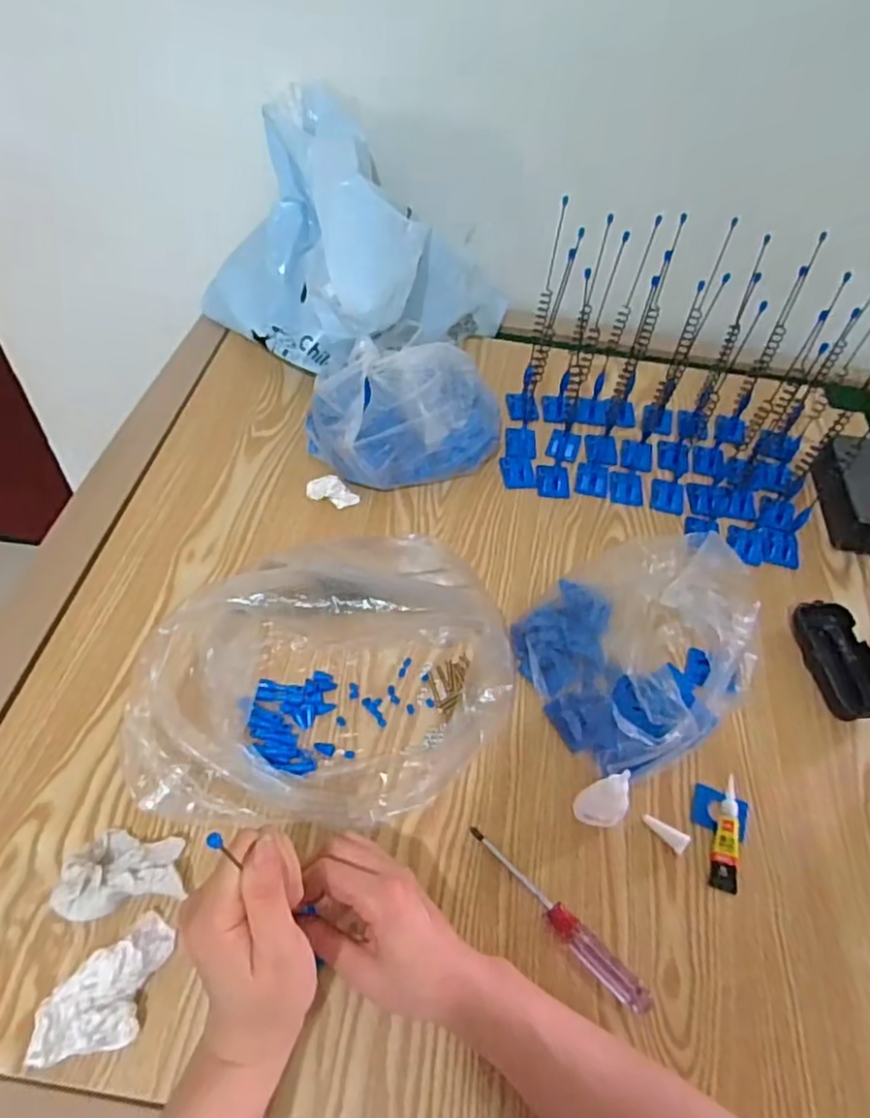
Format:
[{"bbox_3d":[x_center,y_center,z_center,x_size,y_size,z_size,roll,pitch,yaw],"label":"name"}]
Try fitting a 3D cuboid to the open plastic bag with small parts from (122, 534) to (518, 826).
[{"bbox_3d":[-0.087,0.065,0.497,0.251,0.135,0.222,-6,54,-9],"label":"open plastic bag with small parts"}]

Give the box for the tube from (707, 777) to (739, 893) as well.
[{"bbox_3d":[0.216,0.202,0.496,0.020,0.014,0.081,13,53,5],"label":"tube"}]

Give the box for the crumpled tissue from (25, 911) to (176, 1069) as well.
[{"bbox_3d":[-0.195,0.260,0.395,0.047,0.028,0.088,40,59,23],"label":"crumpled tissue"}]

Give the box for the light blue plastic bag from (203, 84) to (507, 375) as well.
[{"bbox_3d":[-0.110,-0.361,0.766,0.301,0.210,0.283,34,57,19],"label":"light blue plastic bag"}]

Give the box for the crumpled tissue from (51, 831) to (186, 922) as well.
[{"bbox_3d":[-0.202,0.204,0.434,0.075,0.034,0.055,8,53,1],"label":"crumpled tissue"}]

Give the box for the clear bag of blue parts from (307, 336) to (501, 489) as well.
[{"bbox_3d":[-0.024,-0.146,0.681,0.191,0.103,0.125,-18,57,-18],"label":"clear bag of blue parts"}]

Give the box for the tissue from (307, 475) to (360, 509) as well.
[{"bbox_3d":[-0.101,-0.067,0.663,0.050,0.025,0.019,18,53,8],"label":"tissue"}]

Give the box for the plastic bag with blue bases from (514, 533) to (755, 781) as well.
[{"bbox_3d":[0.174,0.063,0.560,0.172,0.072,0.213,38,59,22],"label":"plastic bag with blue bases"}]

